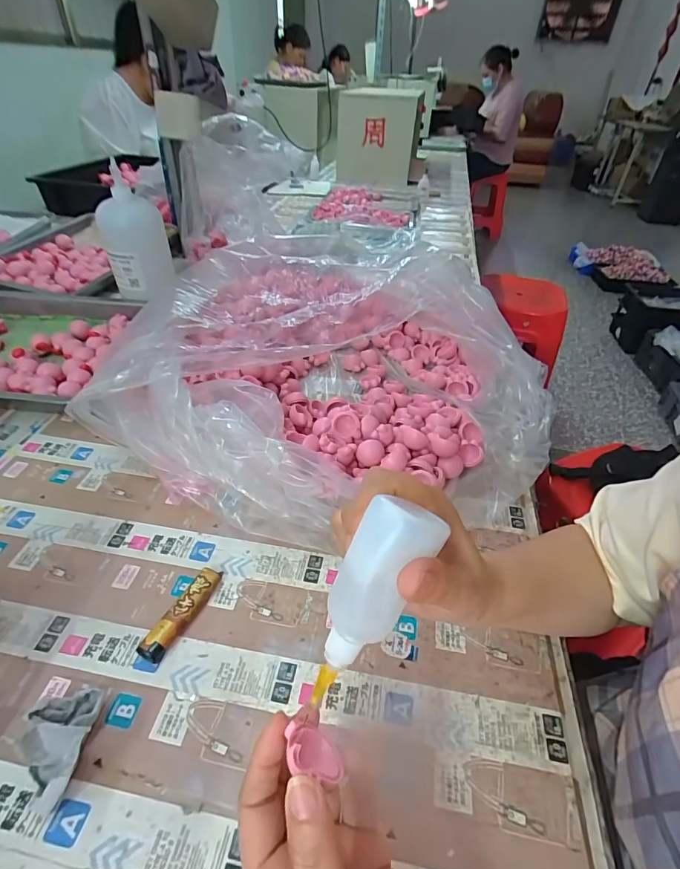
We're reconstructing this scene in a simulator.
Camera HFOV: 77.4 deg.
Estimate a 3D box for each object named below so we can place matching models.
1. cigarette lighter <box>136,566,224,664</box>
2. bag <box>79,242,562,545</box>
[{"bbox_3d":[-0.129,0.145,0.349,0.020,0.013,0.082,19,43,19],"label":"cigarette lighter"},{"bbox_3d":[-0.015,-0.109,0.565,0.500,0.138,0.512,-1,40,-4],"label":"bag"}]

